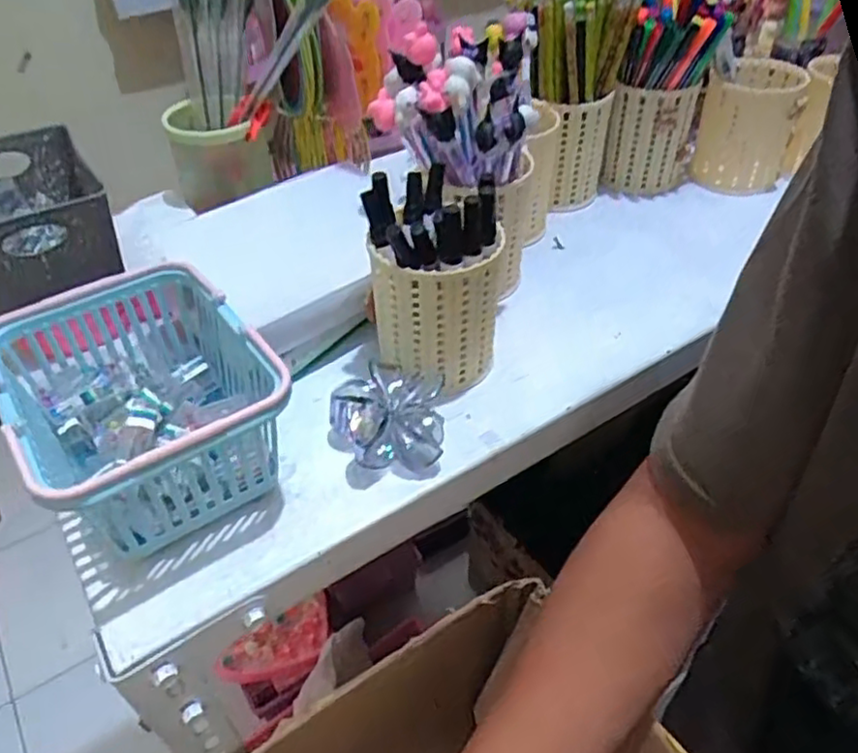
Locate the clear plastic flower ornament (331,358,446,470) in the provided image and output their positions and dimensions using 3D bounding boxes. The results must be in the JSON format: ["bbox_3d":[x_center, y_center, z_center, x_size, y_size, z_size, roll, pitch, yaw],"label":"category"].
[{"bbox_3d":[-0.025,0.022,0.425,0.068,0.036,0.071,-5,43,-5],"label":"clear plastic flower ornament"}]

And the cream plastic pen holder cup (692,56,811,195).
[{"bbox_3d":[0.312,-0.248,0.666,0.079,0.106,0.094,21,47,22],"label":"cream plastic pen holder cup"}]

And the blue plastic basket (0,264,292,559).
[{"bbox_3d":[-0.160,0.018,0.387,0.123,0.079,0.155,-28,49,-27],"label":"blue plastic basket"}]

